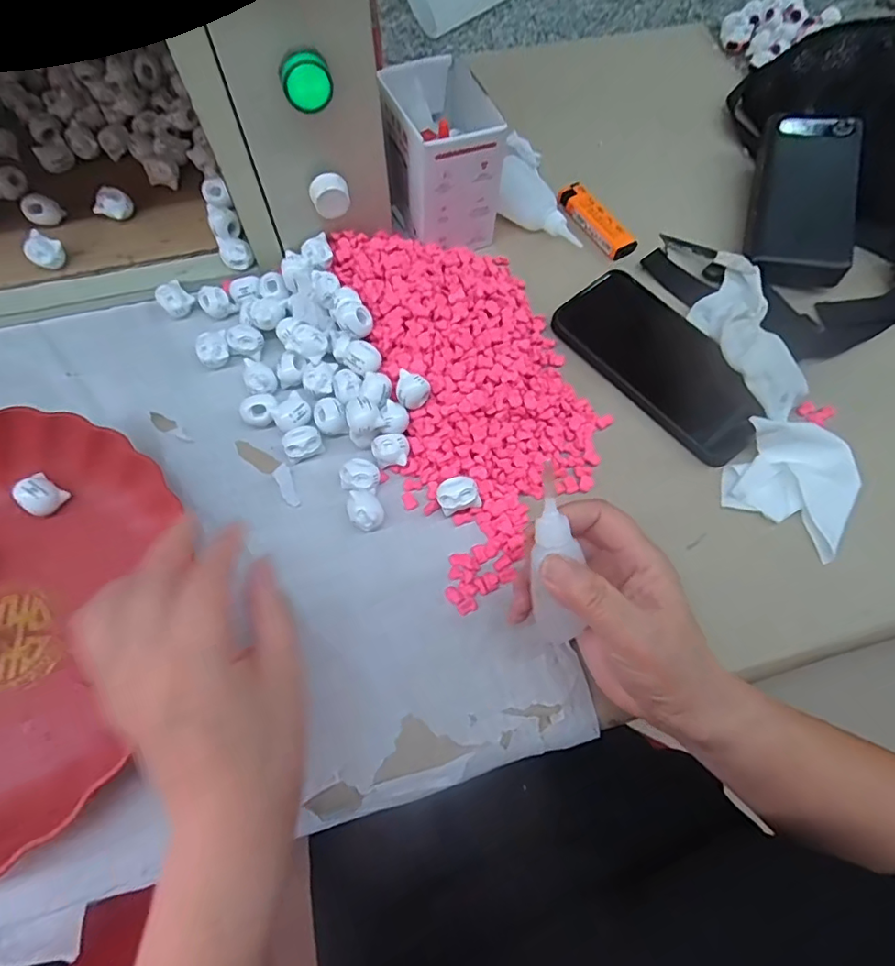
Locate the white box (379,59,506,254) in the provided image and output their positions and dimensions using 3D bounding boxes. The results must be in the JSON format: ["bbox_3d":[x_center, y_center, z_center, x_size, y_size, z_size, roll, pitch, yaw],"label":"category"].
[{"bbox_3d":[-0.005,-0.244,0.412,0.078,0.101,0.090,-10,67,-6],"label":"white box"}]

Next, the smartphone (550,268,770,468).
[{"bbox_3d":[0.155,-0.091,0.392,0.080,0.011,0.167,-34,71,-15],"label":"smartphone"}]

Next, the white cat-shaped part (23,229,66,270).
[{"bbox_3d":[-0.301,-0.172,0.405,0.021,0.021,0.021,23,67,8],"label":"white cat-shaped part"}]

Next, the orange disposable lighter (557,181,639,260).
[{"bbox_3d":[0.125,-0.221,0.451,0.022,0.009,0.082,-30,70,-14],"label":"orange disposable lighter"}]

